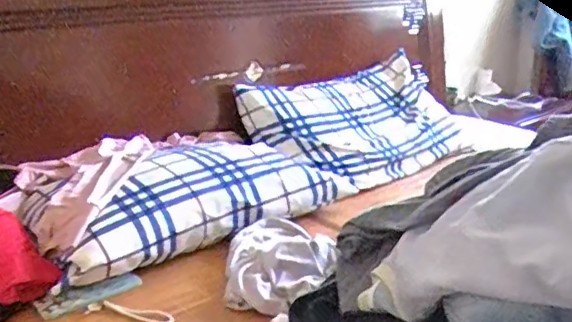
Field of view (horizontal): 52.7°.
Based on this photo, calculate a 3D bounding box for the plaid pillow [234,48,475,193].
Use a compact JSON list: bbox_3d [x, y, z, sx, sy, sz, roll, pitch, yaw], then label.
[{"bbox_3d":[0.202,-0.091,1.568,0.632,0.120,0.382,-18,58,-34],"label":"plaid pillow"}]

